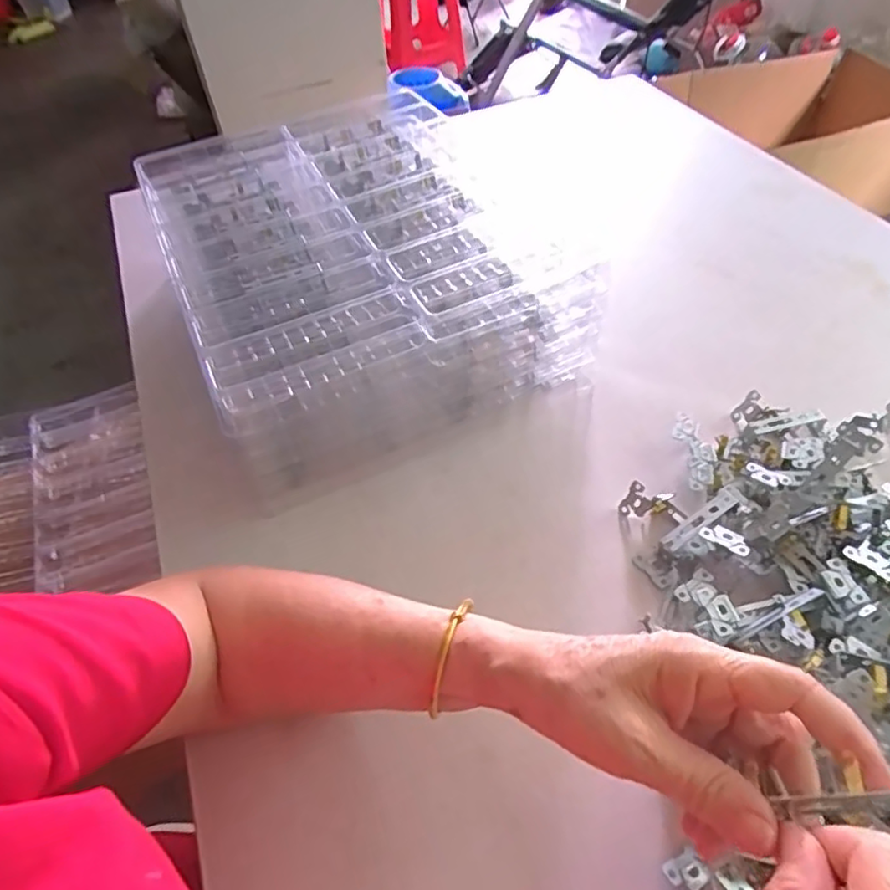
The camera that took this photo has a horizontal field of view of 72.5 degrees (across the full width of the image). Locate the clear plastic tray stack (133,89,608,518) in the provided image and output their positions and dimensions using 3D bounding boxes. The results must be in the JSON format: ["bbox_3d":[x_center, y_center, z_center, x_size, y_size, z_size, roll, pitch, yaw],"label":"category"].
[{"bbox_3d":[-0.091,-0.190,0.644,0.352,0.141,0.423,-23,52,-14],"label":"clear plastic tray stack"}]

